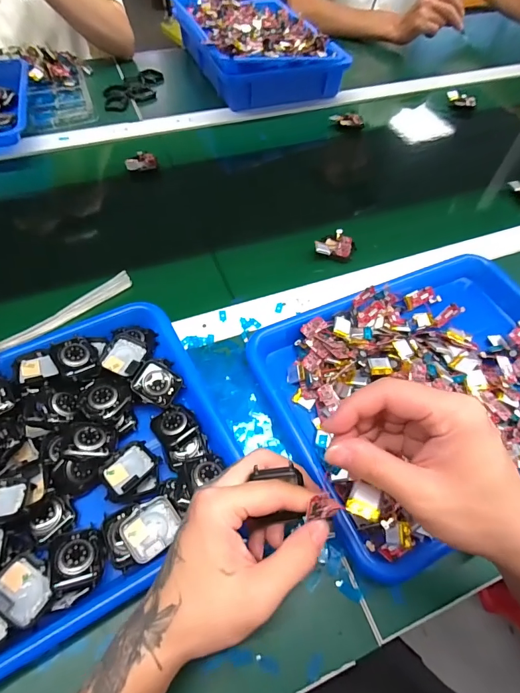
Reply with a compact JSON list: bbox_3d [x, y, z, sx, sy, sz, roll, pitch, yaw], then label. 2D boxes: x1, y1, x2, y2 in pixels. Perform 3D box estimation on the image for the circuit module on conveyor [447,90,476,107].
[{"bbox_3d":[0.400,-0.492,0.760,0.056,0.023,0.015,27,60,13],"label":"circuit module on conveyor"}]

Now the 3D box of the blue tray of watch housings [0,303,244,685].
[{"bbox_3d":[-0.192,0.103,0.309,0.324,0.054,0.245,-24,63,-17],"label":"blue tray of watch housings"}]

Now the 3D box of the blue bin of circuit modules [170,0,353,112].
[{"bbox_3d":[-0.009,-0.599,0.757,0.252,0.087,0.298,-17,61,-14],"label":"blue bin of circuit modules"}]

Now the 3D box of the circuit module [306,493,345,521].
[{"bbox_3d":[0.040,0.101,0.238,0.023,0.006,0.015,1,95,-22],"label":"circuit module"}]

